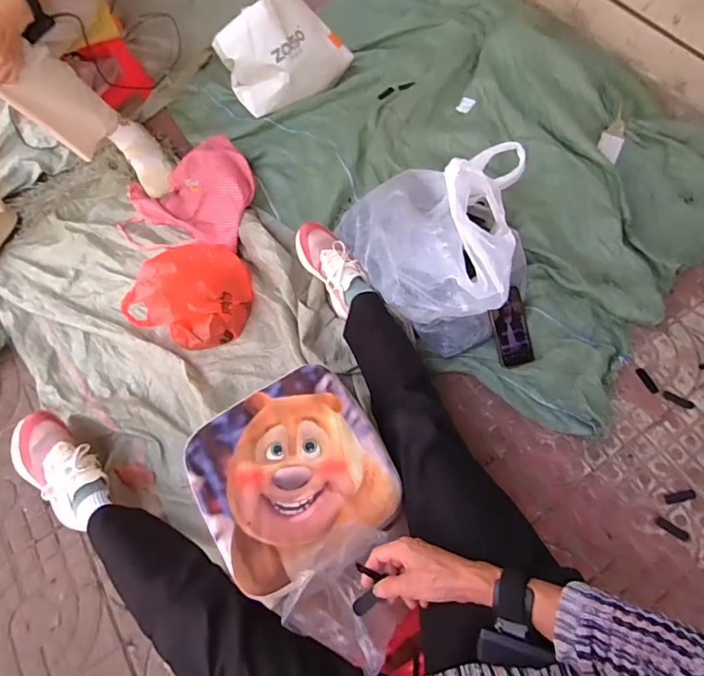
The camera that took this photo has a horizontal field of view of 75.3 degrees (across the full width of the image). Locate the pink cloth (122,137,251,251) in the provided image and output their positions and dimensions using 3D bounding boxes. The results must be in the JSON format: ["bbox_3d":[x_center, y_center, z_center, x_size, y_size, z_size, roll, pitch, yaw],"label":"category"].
[{"bbox_3d":[-0.403,-0.351,1.106,0.322,0.105,0.265,7,67,5],"label":"pink cloth"}]

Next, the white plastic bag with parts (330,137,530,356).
[{"bbox_3d":[0.191,-0.222,0.924,0.361,0.237,0.430,-22,67,-8],"label":"white plastic bag with parts"}]

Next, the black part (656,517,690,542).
[{"bbox_3d":[0.573,0.341,0.814,0.059,0.004,0.018,31,71,14],"label":"black part"}]

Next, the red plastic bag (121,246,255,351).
[{"bbox_3d":[-0.325,-0.086,0.969,0.177,0.151,0.251,35,72,15],"label":"red plastic bag"}]

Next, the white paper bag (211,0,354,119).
[{"bbox_3d":[-0.167,-0.738,1.166,0.314,0.207,0.136,-32,68,-12],"label":"white paper bag"}]

